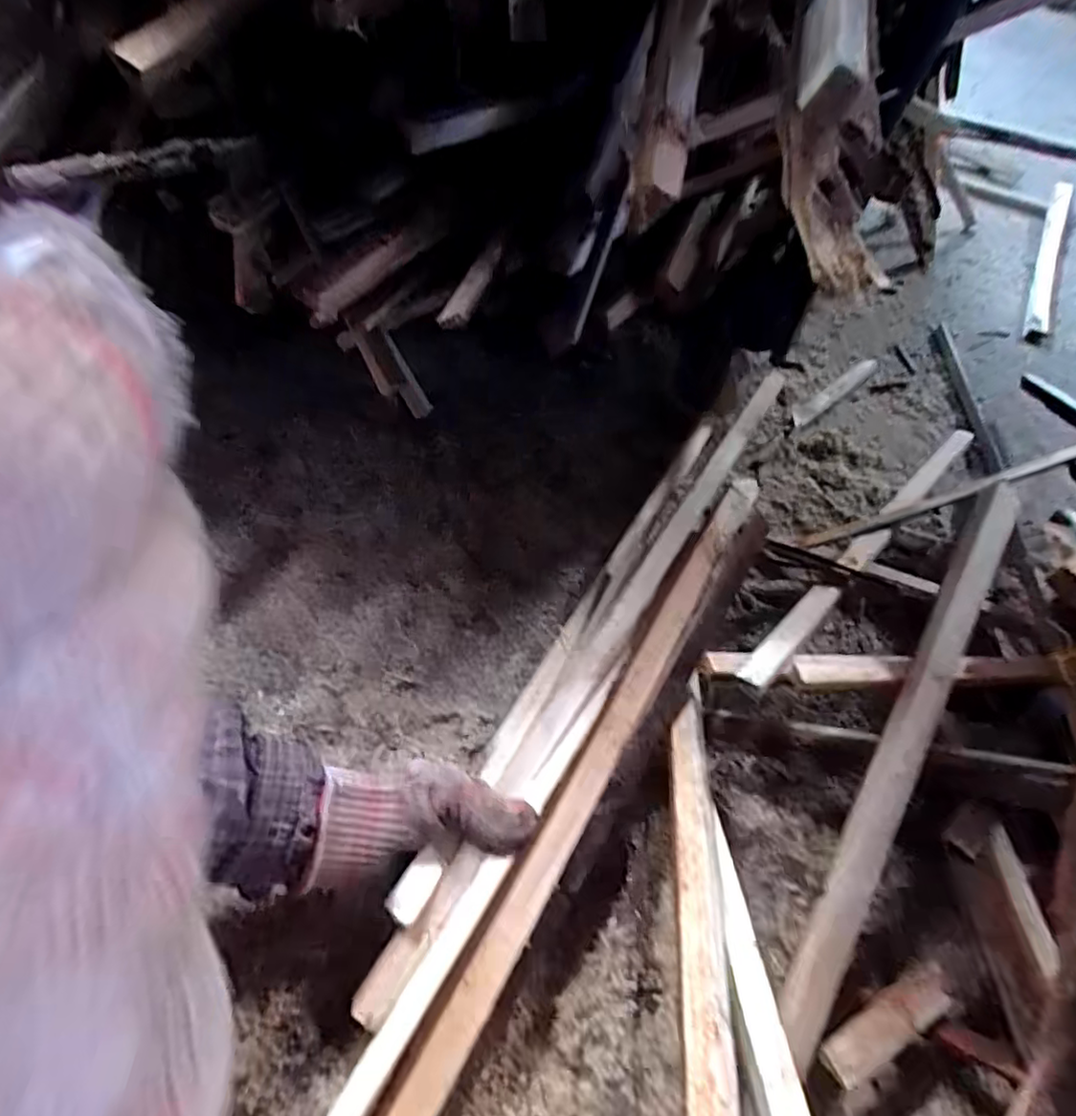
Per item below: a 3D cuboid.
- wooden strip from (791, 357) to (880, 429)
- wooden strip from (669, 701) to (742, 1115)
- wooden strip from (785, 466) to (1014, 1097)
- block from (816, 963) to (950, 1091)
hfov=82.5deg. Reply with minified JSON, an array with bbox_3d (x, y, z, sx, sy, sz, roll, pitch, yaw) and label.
[{"bbox_3d":[0.349,-0.197,0.716,0.189,0.006,0.024,-35,61,-28],"label":"wooden strip"},{"bbox_3d":[0.079,0.189,0.292,0.021,0.012,0.276,8,38,3],"label":"wooden strip"},{"bbox_3d":[0.200,0.100,0.332,0.026,0.015,0.320,25,77,16],"label":"wooden strip"},{"bbox_3d":[0.170,0.225,0.295,0.075,0.007,0.020,-22,55,-17],"label":"block"}]

